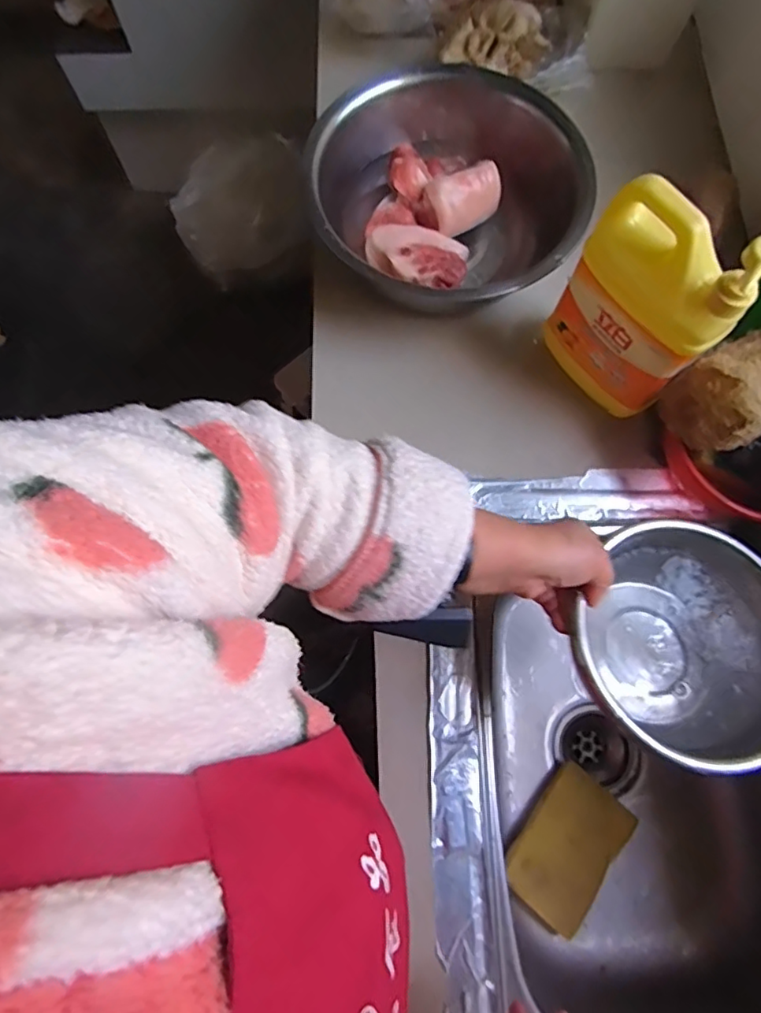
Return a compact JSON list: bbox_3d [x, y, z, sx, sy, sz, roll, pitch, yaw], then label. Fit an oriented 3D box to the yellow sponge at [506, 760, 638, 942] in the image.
[{"bbox_3d":[0.212,0.382,0.626,0.096,0.026,0.150,38,77,10],"label":"yellow sponge"}]

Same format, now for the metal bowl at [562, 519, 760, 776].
[{"bbox_3d":[0.250,0.114,0.477,0.174,0.109,0.183,0,74,-1],"label":"metal bowl"}]

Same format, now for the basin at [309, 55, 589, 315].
[{"bbox_3d":[0.063,-0.360,0.653,0.288,0.114,0.327,-22,75,-7],"label":"basin"}]

